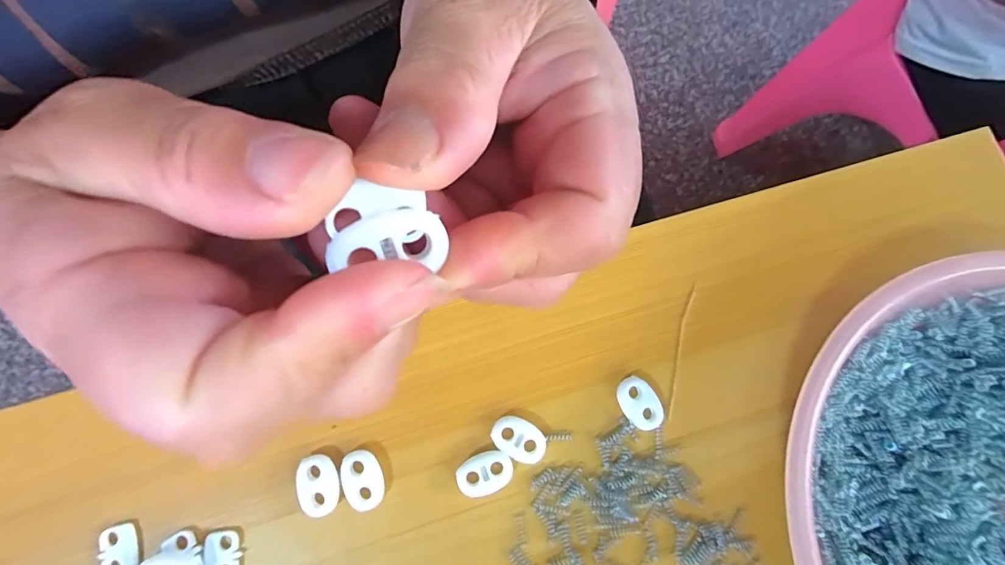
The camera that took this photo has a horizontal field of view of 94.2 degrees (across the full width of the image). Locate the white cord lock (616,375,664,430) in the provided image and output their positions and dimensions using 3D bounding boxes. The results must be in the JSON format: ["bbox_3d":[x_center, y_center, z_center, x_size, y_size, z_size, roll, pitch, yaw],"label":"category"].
[{"bbox_3d":[0.057,0.050,0.194,0.015,0.005,0.022,-27,81,-7],"label":"white cord lock"}]

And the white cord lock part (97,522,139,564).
[{"bbox_3d":[-0.145,0.101,0.175,0.012,0.004,0.018,-15,80,-5],"label":"white cord lock part"}]

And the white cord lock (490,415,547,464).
[{"bbox_3d":[0.007,0.064,0.189,0.022,0.005,0.015,35,79,5],"label":"white cord lock"}]

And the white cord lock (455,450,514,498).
[{"bbox_3d":[-0.007,0.076,0.186,0.022,0.004,0.015,-21,80,-6],"label":"white cord lock"}]

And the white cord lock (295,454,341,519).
[{"bbox_3d":[-0.072,0.079,0.182,0.015,0.004,0.022,-13,79,-5],"label":"white cord lock"}]

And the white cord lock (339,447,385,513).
[{"bbox_3d":[-0.055,0.078,0.185,0.015,0.004,0.022,-24,81,-7],"label":"white cord lock"}]

